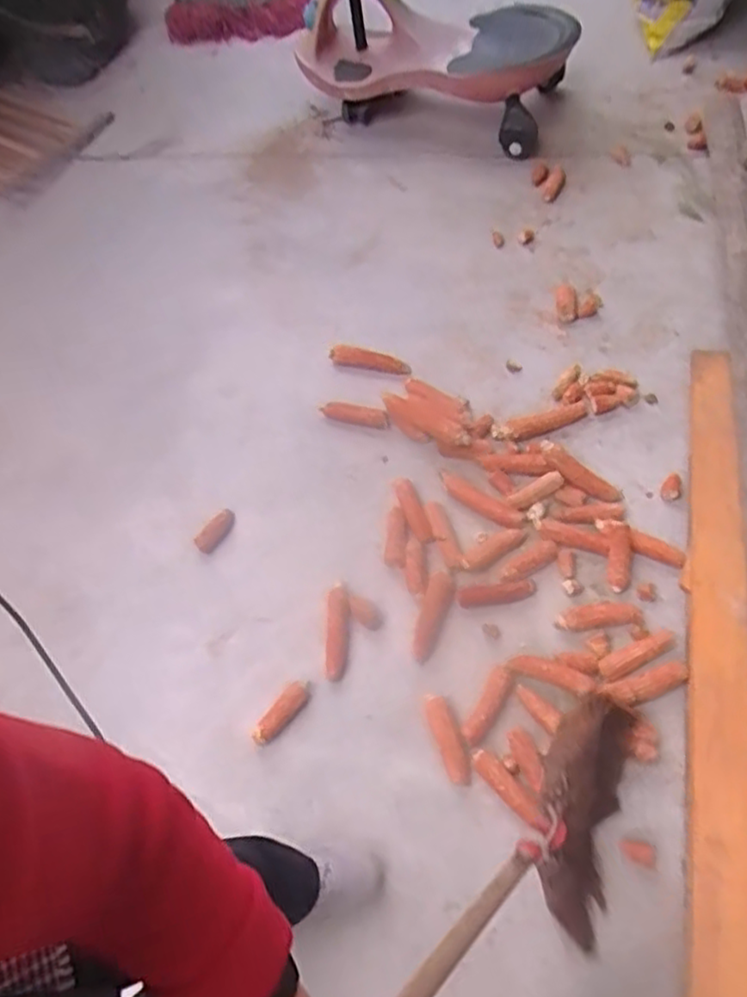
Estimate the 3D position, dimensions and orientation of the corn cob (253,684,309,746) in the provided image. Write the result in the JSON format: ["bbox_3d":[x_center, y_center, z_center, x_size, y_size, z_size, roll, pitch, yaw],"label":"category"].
[{"bbox_3d":[-0.155,0.357,1.156,0.042,0.040,0.126,35,72,23],"label":"corn cob"}]

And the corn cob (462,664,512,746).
[{"bbox_3d":[0.190,0.343,1.146,0.038,0.028,0.136,27,69,20],"label":"corn cob"}]

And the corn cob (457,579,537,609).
[{"bbox_3d":[0.216,0.170,1.212,0.132,0.031,0.032,-11,61,11],"label":"corn cob"}]

